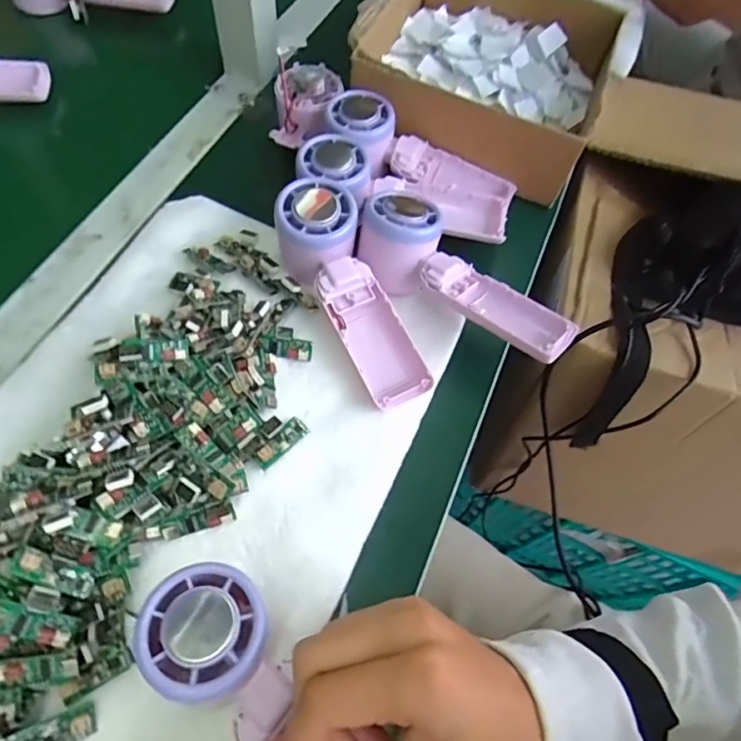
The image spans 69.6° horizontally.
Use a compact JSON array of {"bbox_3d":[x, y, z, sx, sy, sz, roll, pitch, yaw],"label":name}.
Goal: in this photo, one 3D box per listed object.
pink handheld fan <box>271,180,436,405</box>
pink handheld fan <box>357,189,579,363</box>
[{"bbox_3d":[-0.014,-0.052,0.370,0.051,0.041,0.163,-26,84,-16],"label":"pink handheld fan"},{"bbox_3d":[0.060,-0.061,0.360,0.056,0.040,0.160,-40,72,-22],"label":"pink handheld fan"}]

